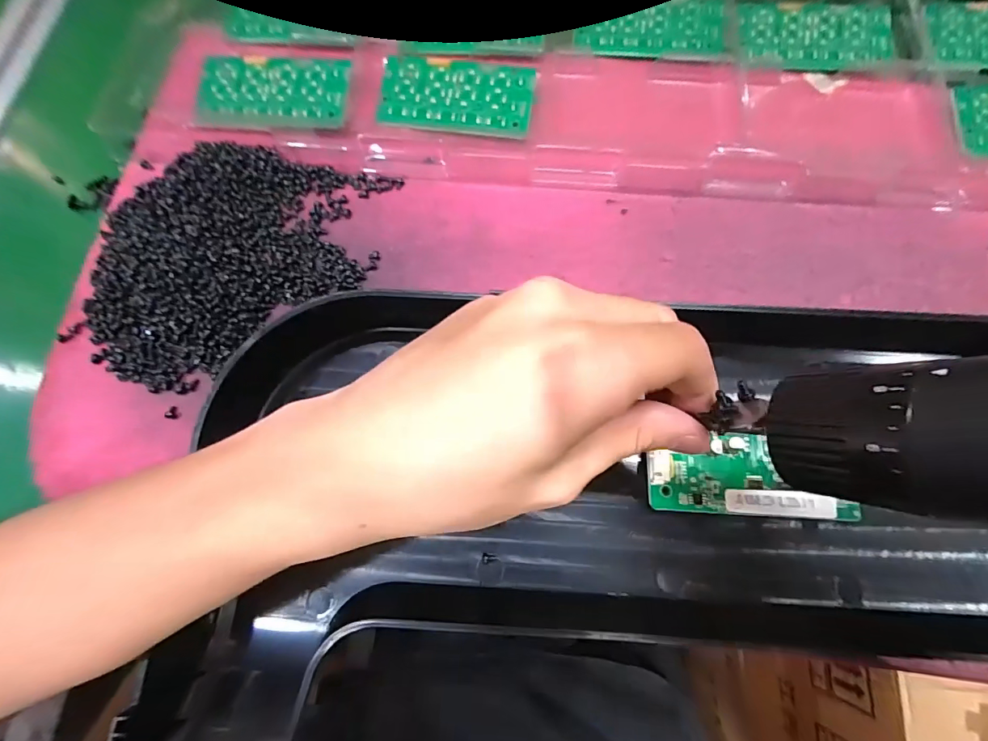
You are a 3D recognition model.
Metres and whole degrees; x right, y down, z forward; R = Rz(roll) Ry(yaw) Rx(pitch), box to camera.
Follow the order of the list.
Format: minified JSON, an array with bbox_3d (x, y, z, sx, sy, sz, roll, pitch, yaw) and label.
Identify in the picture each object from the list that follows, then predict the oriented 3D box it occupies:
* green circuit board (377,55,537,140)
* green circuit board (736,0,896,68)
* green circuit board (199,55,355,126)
[{"bbox_3d":[-0.023,-0.167,0.278,0.092,0.008,0.048,8,74,2],"label":"green circuit board"},{"bbox_3d":[0.208,-0.220,0.297,0.094,0.004,0.046,4,83,6],"label":"green circuit board"},{"bbox_3d":[-0.135,-0.170,0.277,0.091,0.008,0.048,5,74,1],"label":"green circuit board"}]

